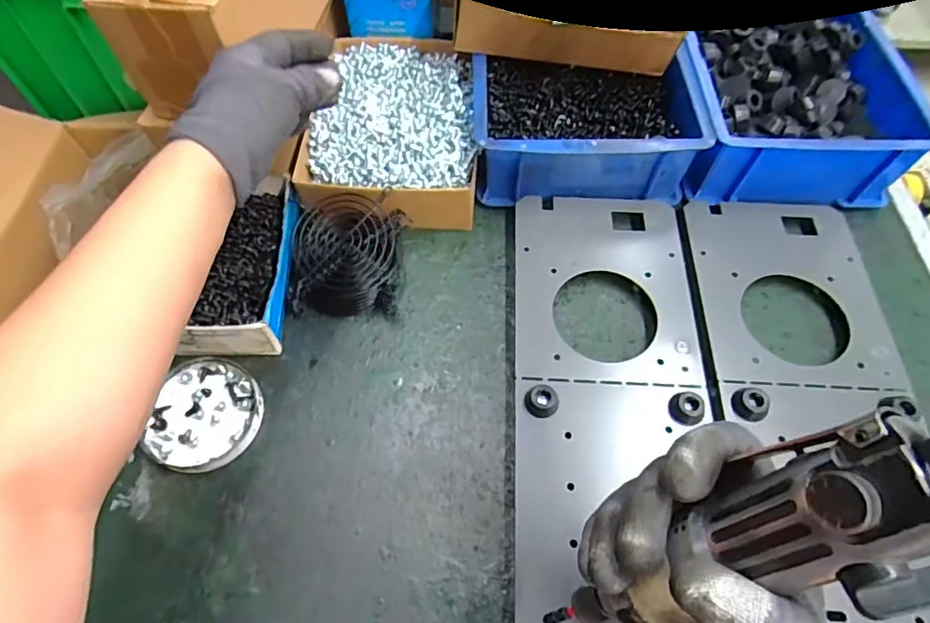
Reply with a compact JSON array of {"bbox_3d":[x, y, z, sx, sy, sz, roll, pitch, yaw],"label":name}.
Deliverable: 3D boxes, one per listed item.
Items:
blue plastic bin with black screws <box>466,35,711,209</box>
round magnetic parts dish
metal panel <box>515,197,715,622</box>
[{"bbox_3d":[0.115,-0.184,0.504,0.211,0.068,0.153,3,60,3],"label":"blue plastic bin with black screws"},{"bbox_3d":[-0.200,0.080,0.405,0.082,0.013,0.086,0,60,1],"label":"round magnetic parts dish"},{"bbox_3d":[0.114,0.066,0.402,0.148,0.022,0.386,2,60,2],"label":"metal panel"}]

